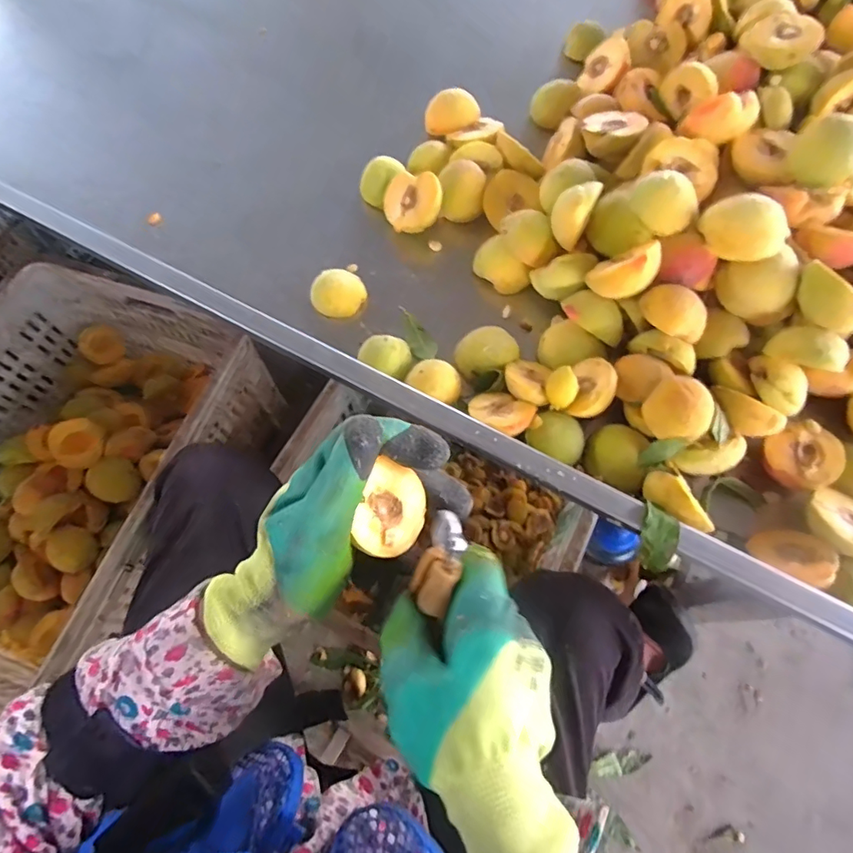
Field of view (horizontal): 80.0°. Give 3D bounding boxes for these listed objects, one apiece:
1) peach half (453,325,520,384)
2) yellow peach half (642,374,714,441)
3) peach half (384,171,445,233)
[{"bbox_3d":[0.057,-0.070,0.507,0.057,0.034,0.055,0,68,0],"label":"peach half"},{"bbox_3d":[0.213,-0.013,0.430,0.051,0.030,0.051,-41,74,-15],"label":"yellow peach half"},{"bbox_3d":[-0.012,-0.249,0.565,0.066,0.030,0.066,-1,86,20],"label":"peach half"}]

